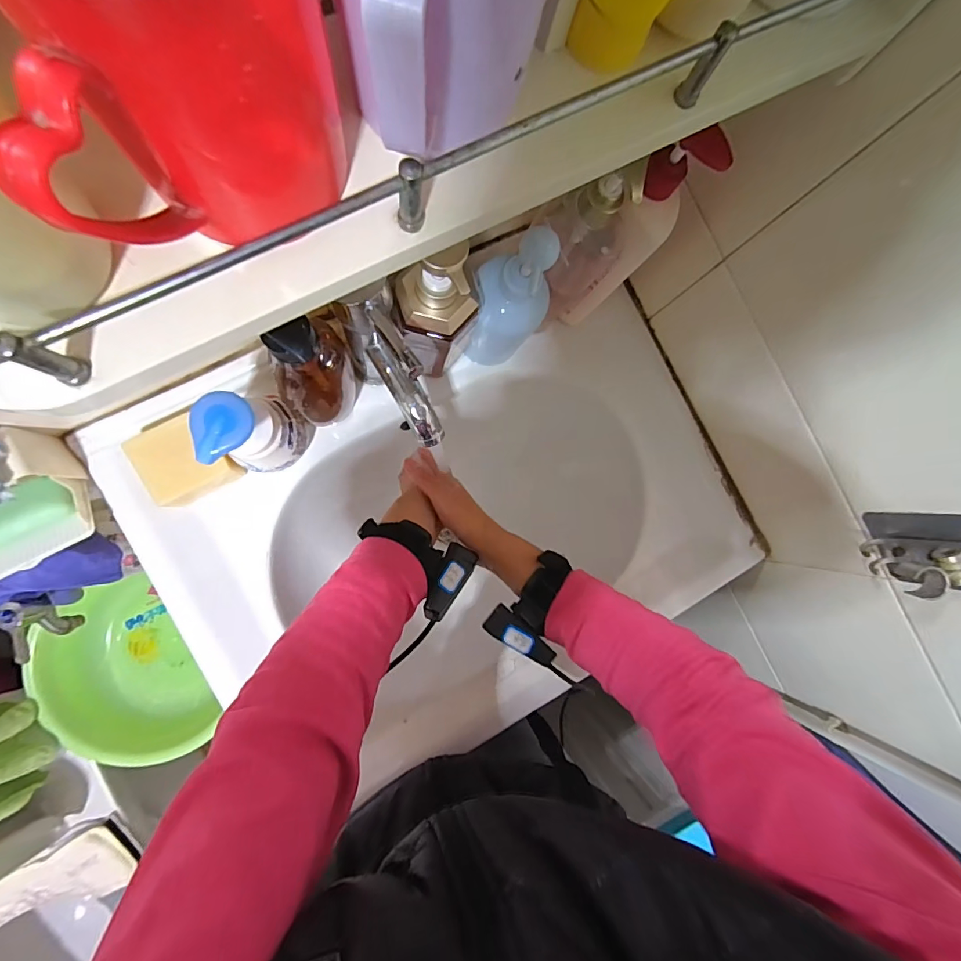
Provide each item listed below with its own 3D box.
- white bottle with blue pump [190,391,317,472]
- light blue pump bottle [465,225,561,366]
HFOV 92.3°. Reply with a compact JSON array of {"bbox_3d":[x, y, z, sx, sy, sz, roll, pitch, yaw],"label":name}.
[{"bbox_3d":[-0.202,-0.041,0.418,0.062,0.151,0.067,10,85,-8],"label":"white bottle with blue pump"},{"bbox_3d":[0.030,-0.163,0.438,0.068,0.195,0.048,8,86,-8],"label":"light blue pump bottle"}]

